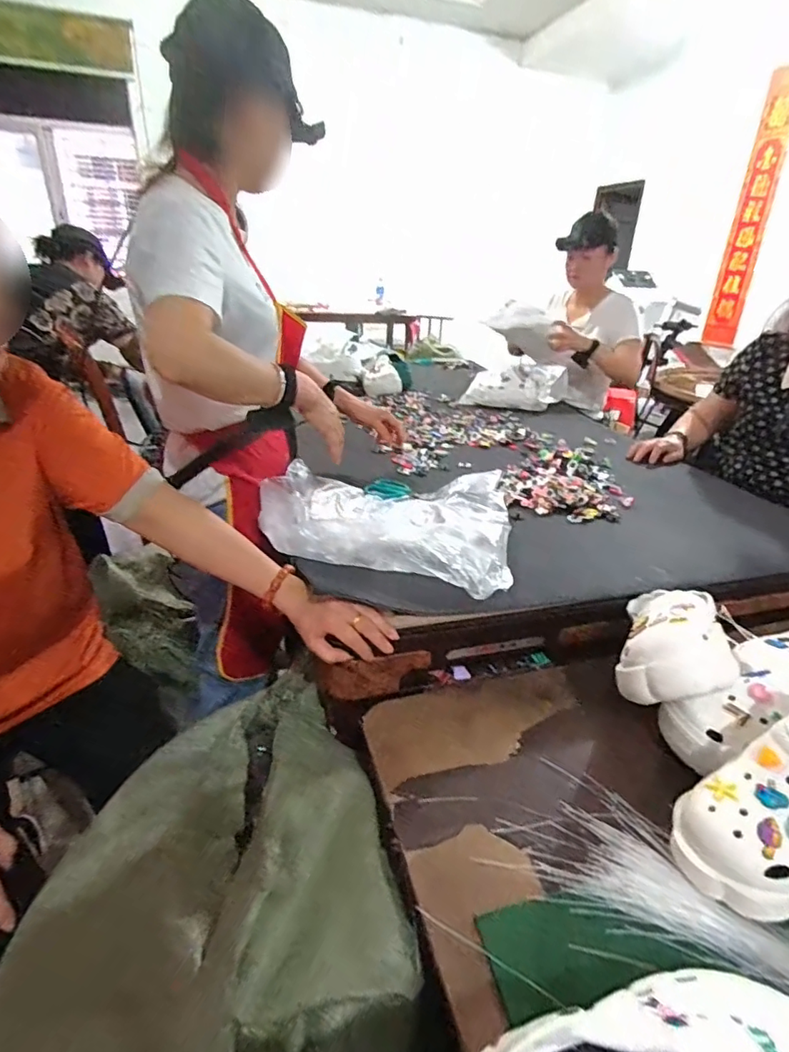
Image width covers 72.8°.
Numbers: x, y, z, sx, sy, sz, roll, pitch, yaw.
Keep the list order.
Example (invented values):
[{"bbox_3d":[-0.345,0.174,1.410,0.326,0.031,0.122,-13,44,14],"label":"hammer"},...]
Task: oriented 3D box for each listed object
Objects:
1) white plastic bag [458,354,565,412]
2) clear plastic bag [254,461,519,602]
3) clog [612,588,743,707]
[{"bbox_3d":[0.402,-0.471,1.772,0.303,0.118,0.217,15,30,24],"label":"white plastic bag"},{"bbox_3d":[-0.005,-0.030,0.889,0.380,0.073,0.350,4,27,4],"label":"clear plastic bag"},{"bbox_3d":[0.345,0.136,0.652,0.111,0.076,0.213,15,29,24],"label":"clog"}]

